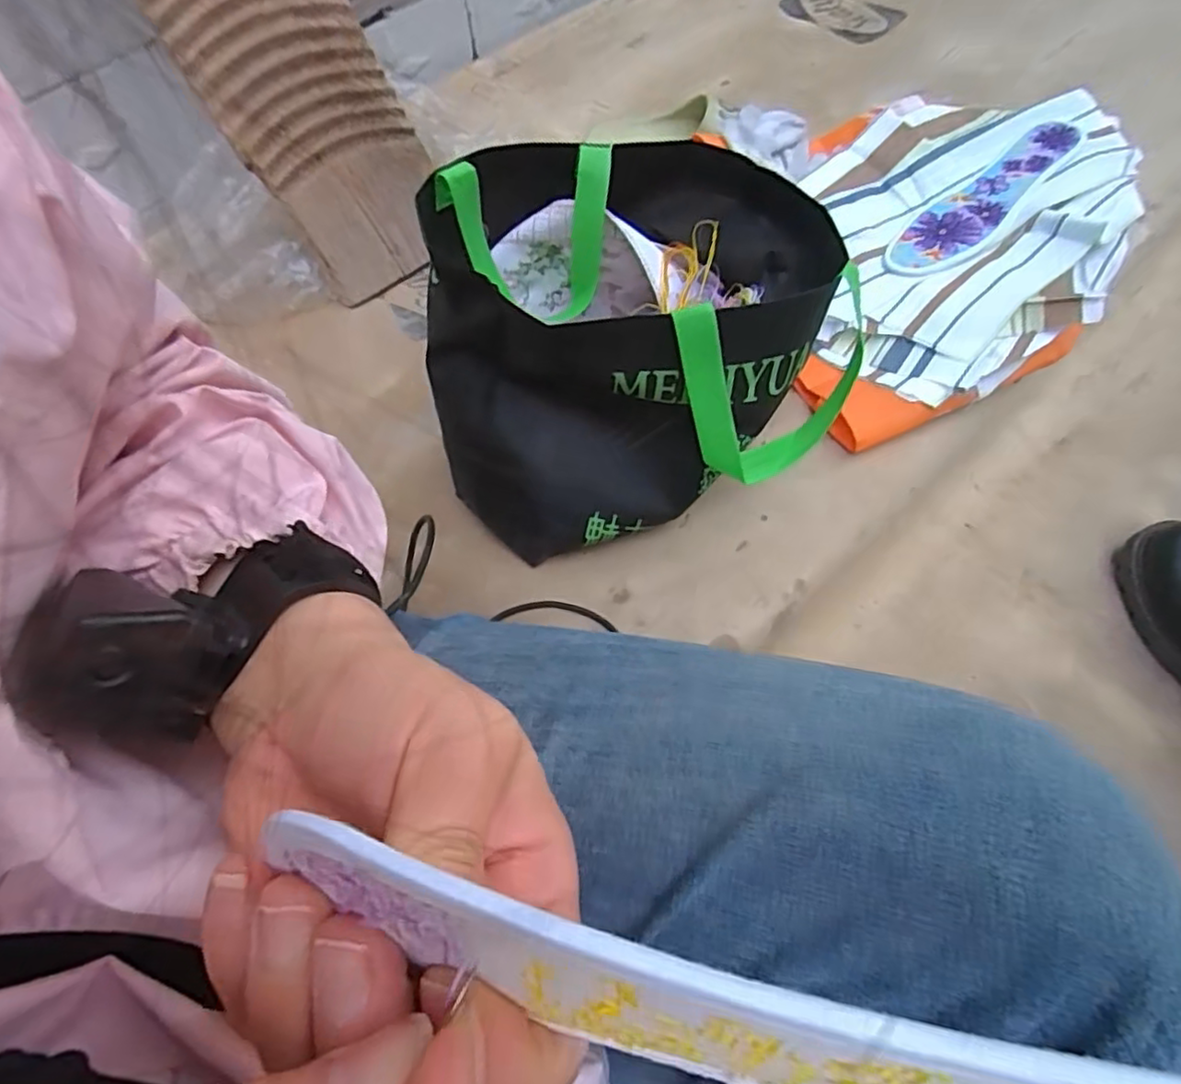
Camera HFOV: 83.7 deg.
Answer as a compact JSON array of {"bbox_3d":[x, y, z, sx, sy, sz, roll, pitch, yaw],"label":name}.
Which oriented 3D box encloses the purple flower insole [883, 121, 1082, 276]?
[{"bbox_3d":[0.385,-0.337,0.640,0.246,0.007,0.070,-42,54,-8],"label":"purple flower insole"}]

